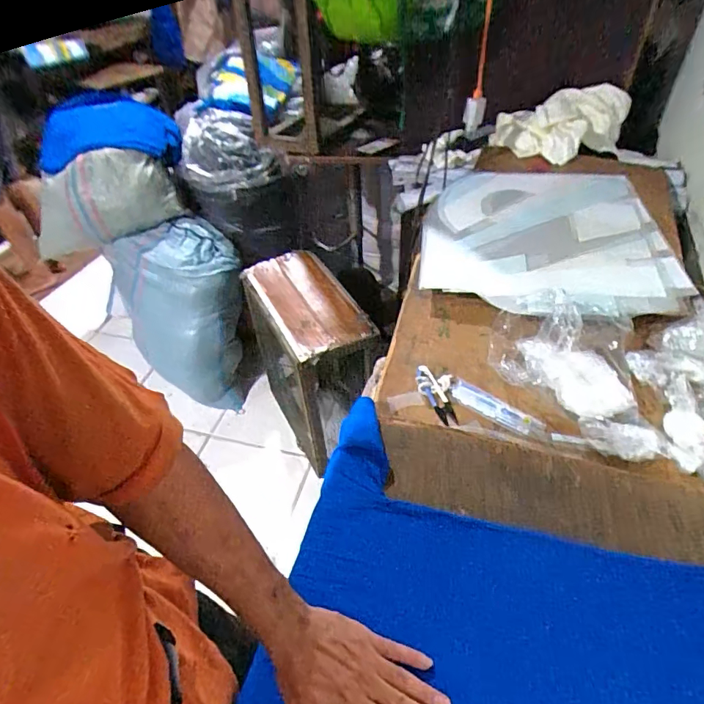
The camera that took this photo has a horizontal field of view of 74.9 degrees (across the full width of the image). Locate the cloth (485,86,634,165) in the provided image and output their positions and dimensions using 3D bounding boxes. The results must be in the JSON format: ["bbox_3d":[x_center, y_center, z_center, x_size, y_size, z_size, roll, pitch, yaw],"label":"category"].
[{"bbox_3d":[0.583,-0.610,1.222,0.374,0.152,0.177,-8,44,-4],"label":"cloth"}]

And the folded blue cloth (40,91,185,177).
[{"bbox_3d":[-0.841,-0.764,1.586,0.468,0.194,0.177,-8,45,-5],"label":"folded blue cloth"}]

